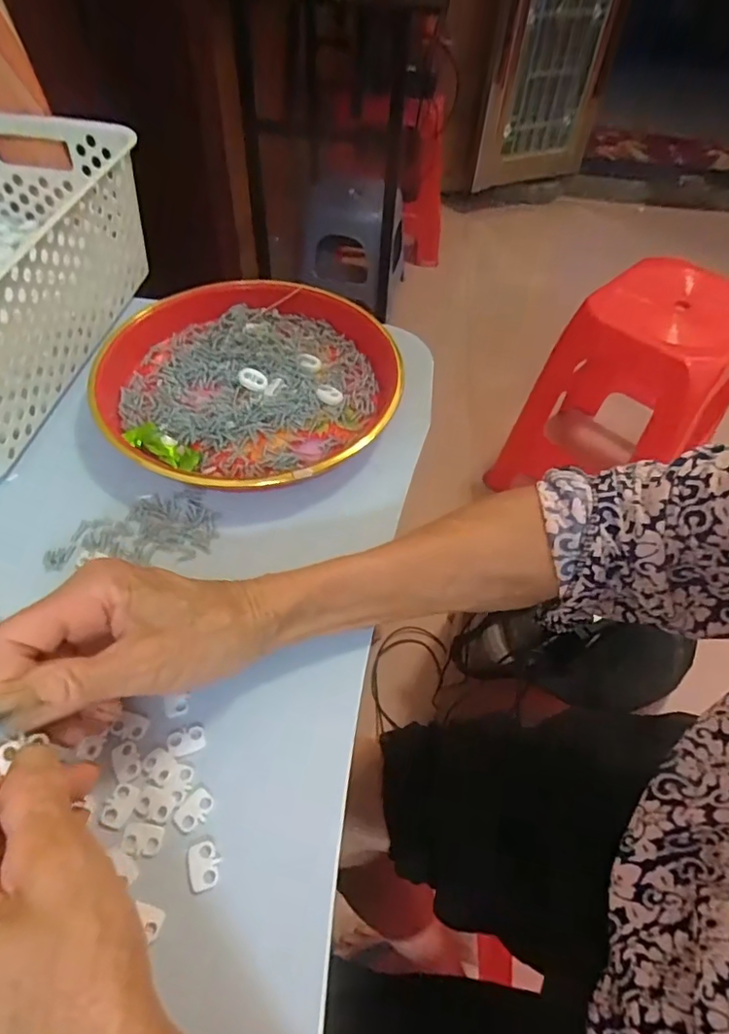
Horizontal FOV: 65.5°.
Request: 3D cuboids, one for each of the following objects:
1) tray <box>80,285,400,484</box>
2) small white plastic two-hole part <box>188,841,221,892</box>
[{"bbox_3d":[-0.083,-0.102,0.423,0.209,0.030,0.213,3,53,-3],"label":"tray"},{"bbox_3d":[-0.071,0.153,0.249,0.013,0.004,0.018,-10,54,-13],"label":"small white plastic two-hole part"}]

